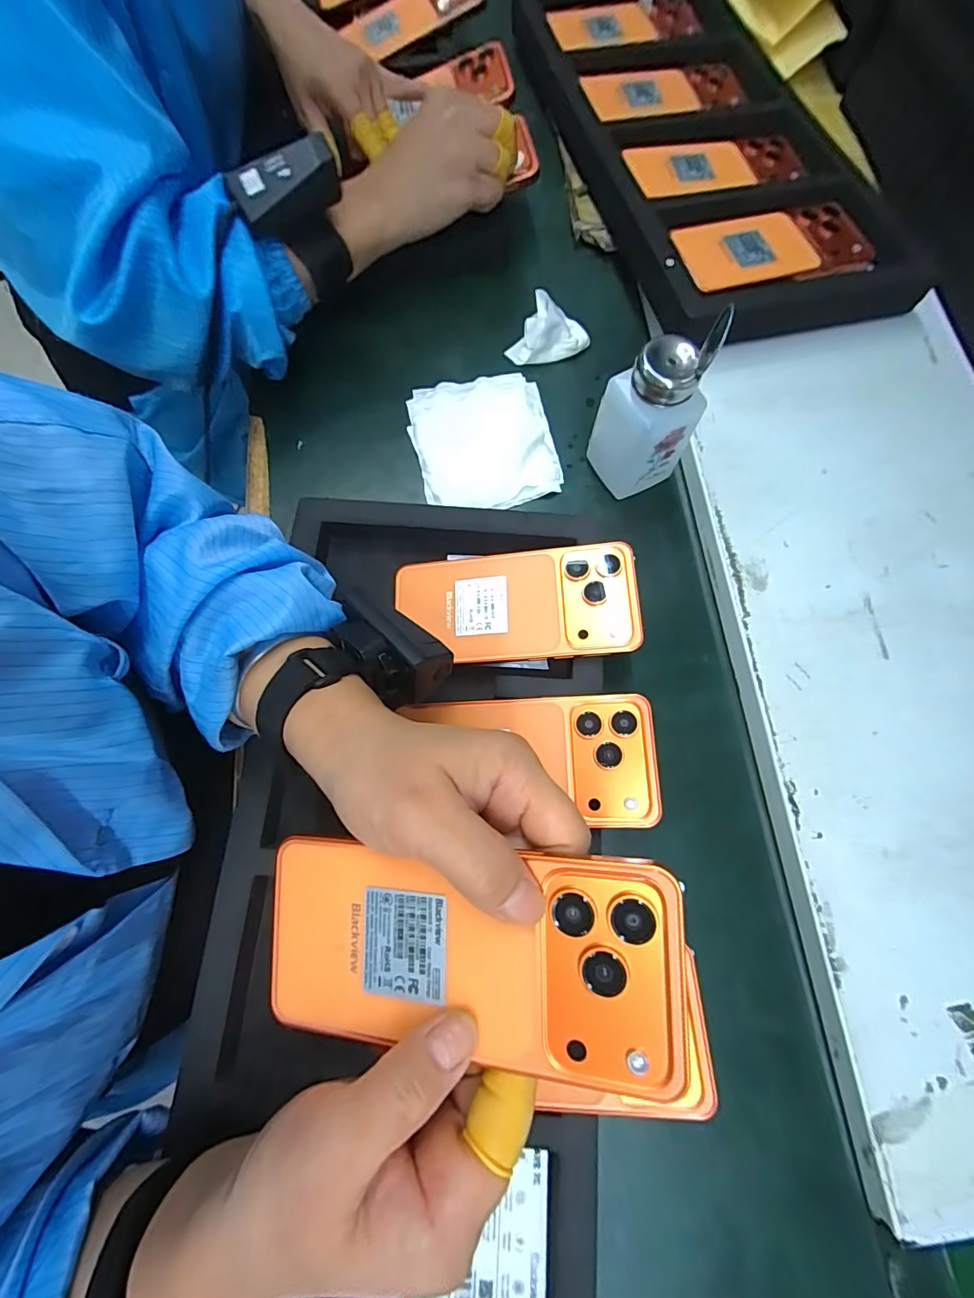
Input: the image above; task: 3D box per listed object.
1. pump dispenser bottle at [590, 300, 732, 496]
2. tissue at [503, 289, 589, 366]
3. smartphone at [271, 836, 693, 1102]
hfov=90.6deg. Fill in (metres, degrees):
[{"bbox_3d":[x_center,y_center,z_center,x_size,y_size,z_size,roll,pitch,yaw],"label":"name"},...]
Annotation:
[{"bbox_3d":[0.110,-0.161,0.335,0.049,0.111,0.056,-26,76,-9],"label":"pump dispenser bottle"},{"bbox_3d":[0.051,-0.268,0.403,0.066,0.038,0.034,-18,75,-6],"label":"tissue"},{"bbox_3d":[-0.012,0.115,0.183,0.161,0.005,0.073,-3,83,16],"label":"smartphone"}]

